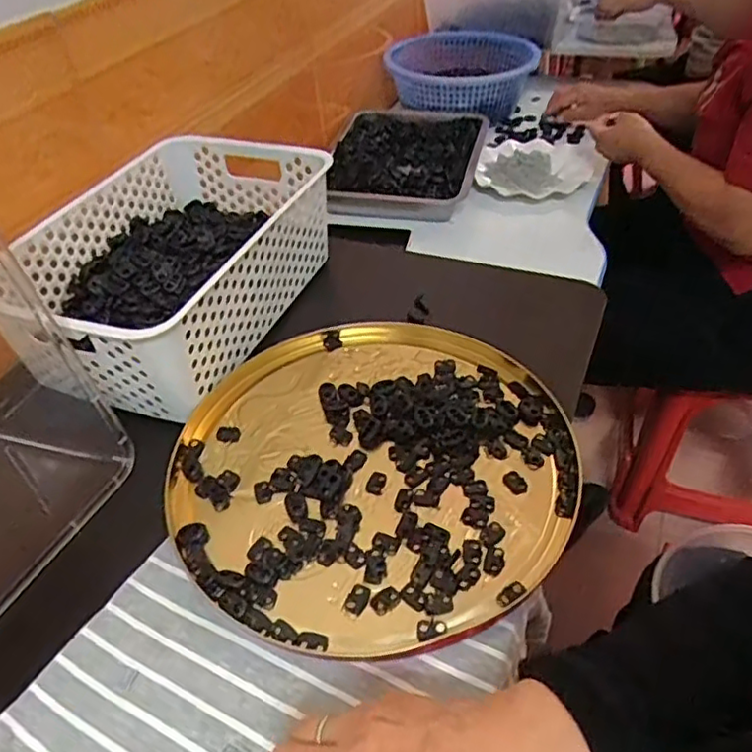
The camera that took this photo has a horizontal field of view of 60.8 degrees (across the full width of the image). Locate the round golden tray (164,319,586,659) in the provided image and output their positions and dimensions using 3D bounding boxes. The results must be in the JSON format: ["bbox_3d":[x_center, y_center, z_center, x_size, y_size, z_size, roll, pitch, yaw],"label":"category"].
[{"bbox_3d":[-0.004,0.059,0.482,0.282,0.014,0.284,-2,43,2],"label":"round golden tray"}]

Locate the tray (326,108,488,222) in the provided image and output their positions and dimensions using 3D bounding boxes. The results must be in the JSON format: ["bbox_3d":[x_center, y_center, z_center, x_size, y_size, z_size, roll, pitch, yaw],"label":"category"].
[{"bbox_3d":[0.048,-0.352,1.034,0.231,0.044,0.320,7,44,12],"label":"tray"}]

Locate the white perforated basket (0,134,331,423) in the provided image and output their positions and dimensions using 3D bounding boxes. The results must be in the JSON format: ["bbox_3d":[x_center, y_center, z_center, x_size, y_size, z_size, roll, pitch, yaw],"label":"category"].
[{"bbox_3d":[-0.185,-0.107,0.604,0.200,0.101,0.304,14,46,19],"label":"white perforated basket"}]

